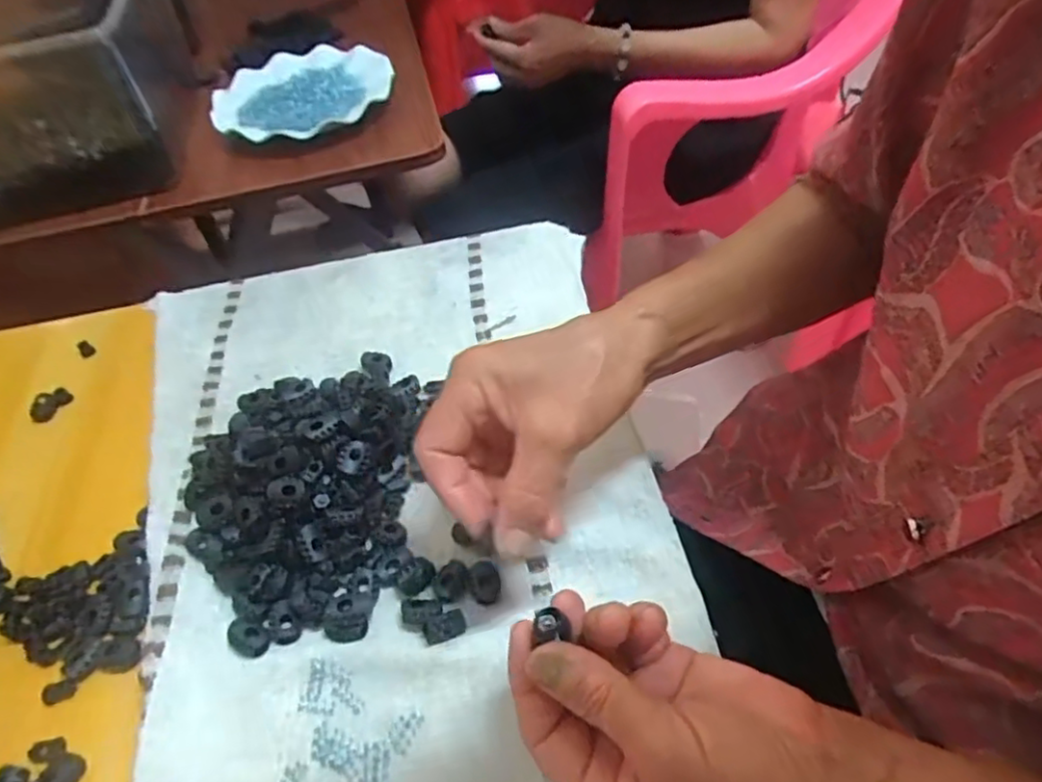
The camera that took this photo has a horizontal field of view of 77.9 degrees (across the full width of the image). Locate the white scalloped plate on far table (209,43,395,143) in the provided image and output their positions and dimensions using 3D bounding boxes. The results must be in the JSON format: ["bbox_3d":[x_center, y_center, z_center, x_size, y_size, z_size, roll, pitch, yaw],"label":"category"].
[{"bbox_3d":[-0.227,-0.313,0.667,0.179,0.026,0.145,-24,51,-14],"label":"white scalloped plate on far table"}]

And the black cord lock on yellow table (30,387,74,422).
[{"bbox_3d":[-0.351,0.009,0.480,0.011,0.016,0.029,32,57,28],"label":"black cord lock on yellow table"}]

